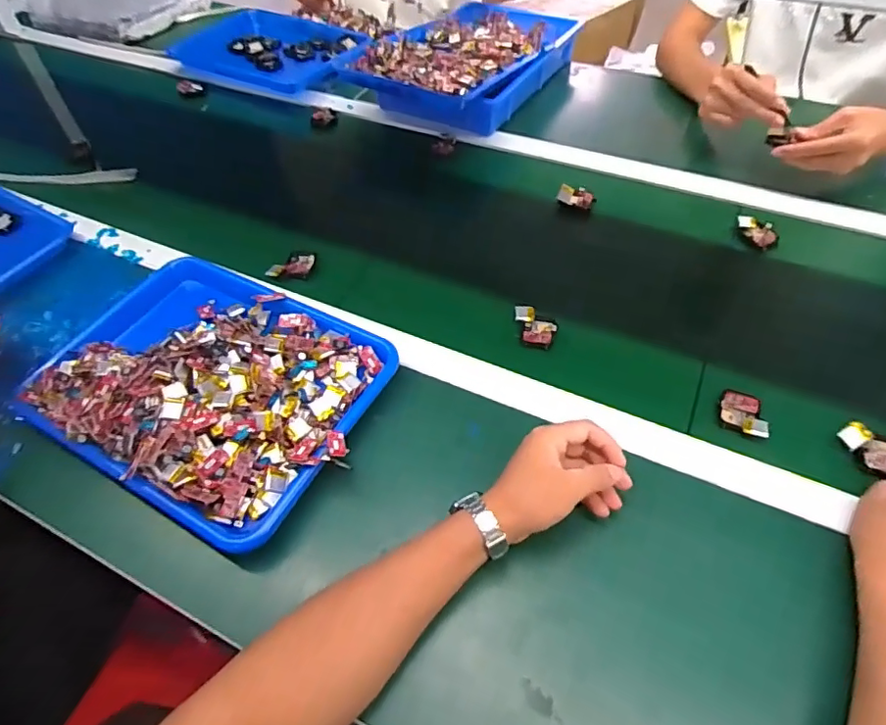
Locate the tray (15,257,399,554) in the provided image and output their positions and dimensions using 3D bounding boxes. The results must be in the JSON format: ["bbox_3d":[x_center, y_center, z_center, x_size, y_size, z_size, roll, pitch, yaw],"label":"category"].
[{"bbox_3d":[-0.240,0.015,0.573,0.345,0.066,0.266,24,57,20],"label":"tray"}]

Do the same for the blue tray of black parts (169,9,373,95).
[{"bbox_3d":[-0.313,-0.616,1.061,0.439,0.046,0.252,24,57,21],"label":"blue tray of black parts"}]

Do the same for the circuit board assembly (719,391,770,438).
[{"bbox_3d":[0.294,0.051,0.535,0.040,0.009,0.049,11,54,12],"label":"circuit board assembly"}]

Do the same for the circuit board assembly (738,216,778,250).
[{"bbox_3d":[0.404,-0.169,0.700,0.029,0.015,0.051,-11,52,-5],"label":"circuit board assembly"}]

